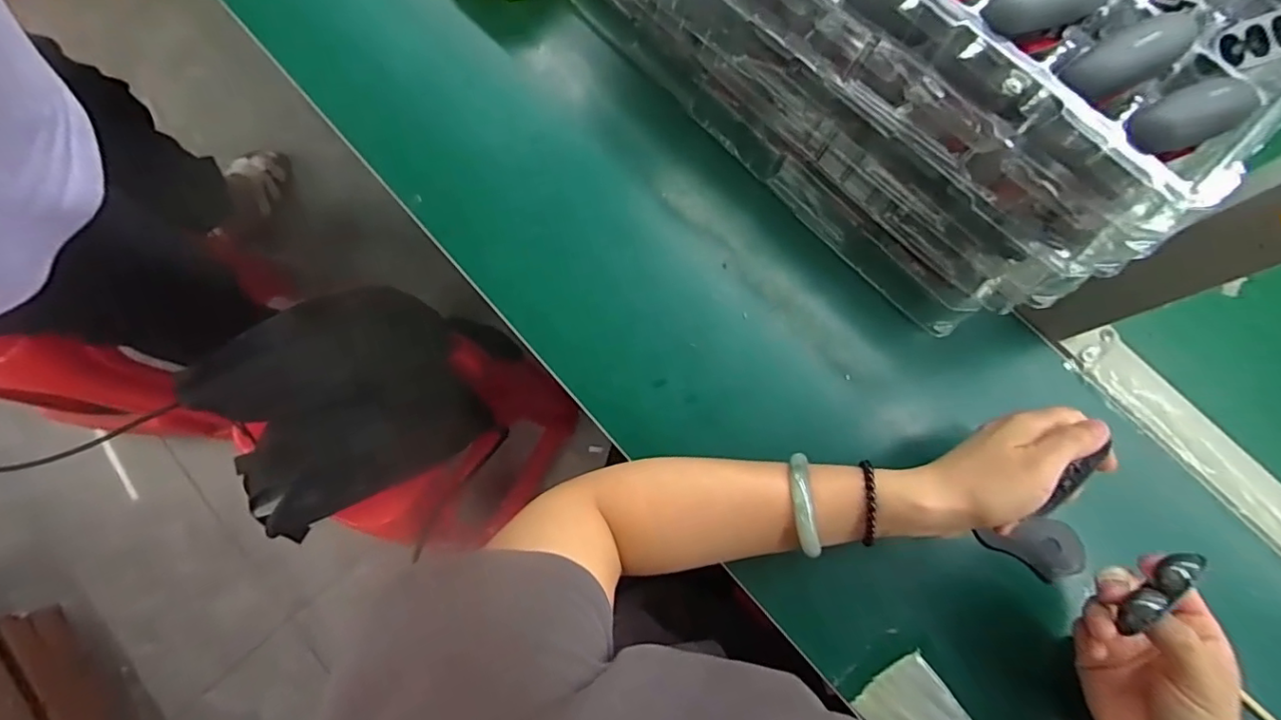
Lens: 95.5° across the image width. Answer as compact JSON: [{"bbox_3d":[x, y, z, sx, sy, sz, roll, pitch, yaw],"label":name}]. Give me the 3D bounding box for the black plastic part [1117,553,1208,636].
[{"bbox_3d":[0.292,0.127,0.324,0.059,0.016,0.014,-40,80,-13],"label":"black plastic part"}]

